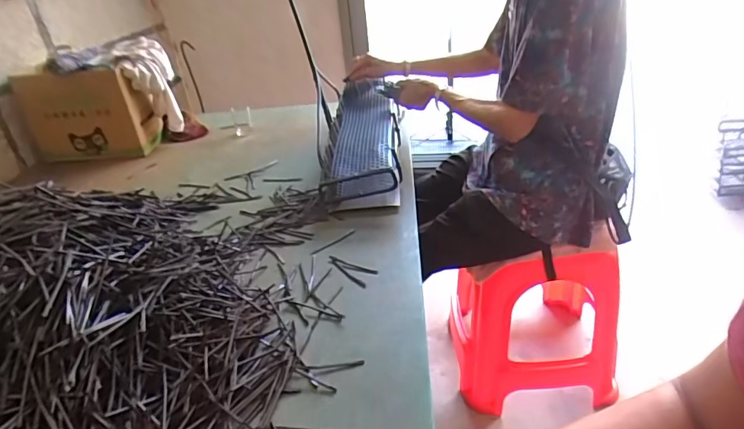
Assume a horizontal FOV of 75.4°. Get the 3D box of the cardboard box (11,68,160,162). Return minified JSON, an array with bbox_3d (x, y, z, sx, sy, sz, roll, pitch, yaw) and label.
[{"bbox_3d":[-0.765,-0.281,1.315,0.302,0.237,0.122,-3,30,8],"label":"cardboard box"}]

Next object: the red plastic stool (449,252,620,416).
[{"bbox_3d":[0.407,0.215,1.262,0.384,0.430,0.383,-3,30,8],"label":"red plastic stool"}]

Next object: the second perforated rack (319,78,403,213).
[{"bbox_3d":[-0.019,-0.193,1.139,0.154,0.135,0.545,-5,30,4],"label":"second perforated rack"}]

